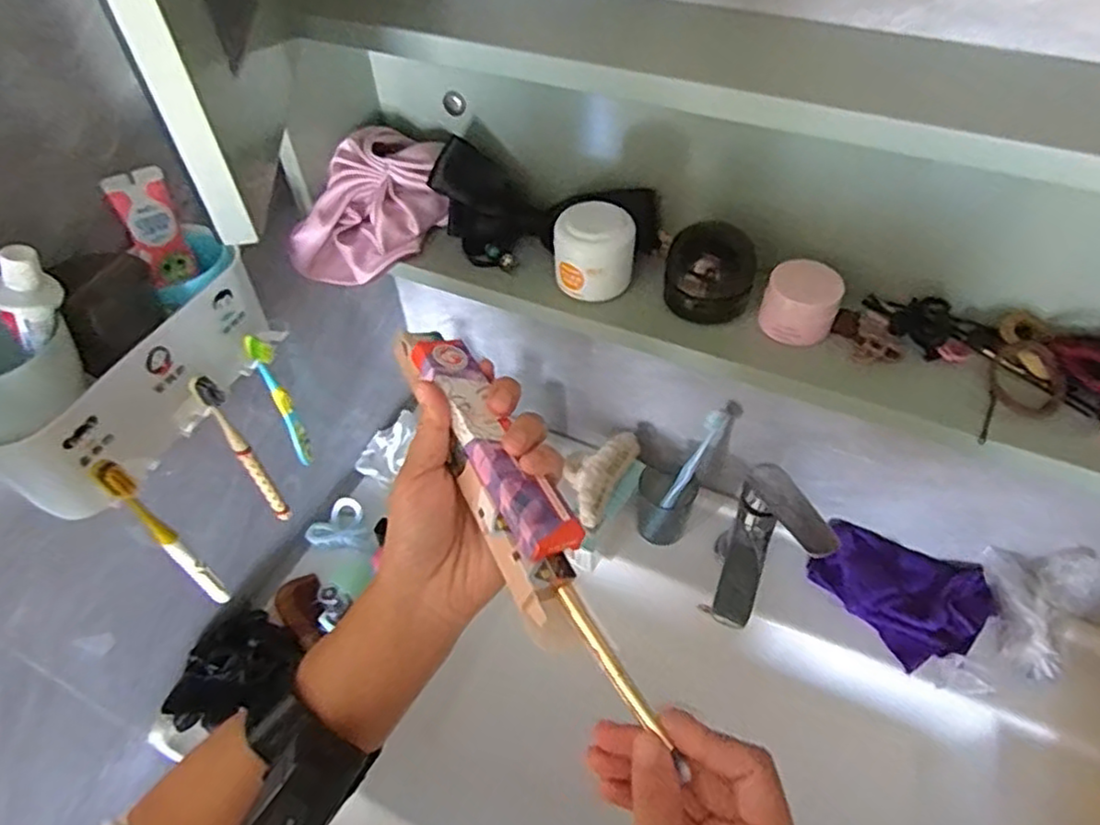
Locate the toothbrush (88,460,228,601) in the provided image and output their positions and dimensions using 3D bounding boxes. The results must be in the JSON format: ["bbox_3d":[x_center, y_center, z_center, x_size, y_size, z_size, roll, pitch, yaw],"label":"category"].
[{"bbox_3d":[-0.264,0.086,0.470,0.021,0.173,0.014,32,59,25],"label":"toothbrush"}]

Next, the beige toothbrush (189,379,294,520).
[{"bbox_3d":[-0.227,0.032,0.512,0.016,0.173,0.012,-29,55,-20],"label":"beige toothbrush"}]

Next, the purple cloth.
[{"bbox_3d":[0.357,0.176,0.697,0.106,0.042,0.154,-33,57,-22],"label":"purple cloth"}]

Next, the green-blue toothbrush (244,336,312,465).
[{"bbox_3d":[-0.207,-0.005,0.533,0.019,0.147,0.014,-27,54,-18],"label":"green-blue toothbrush"}]

